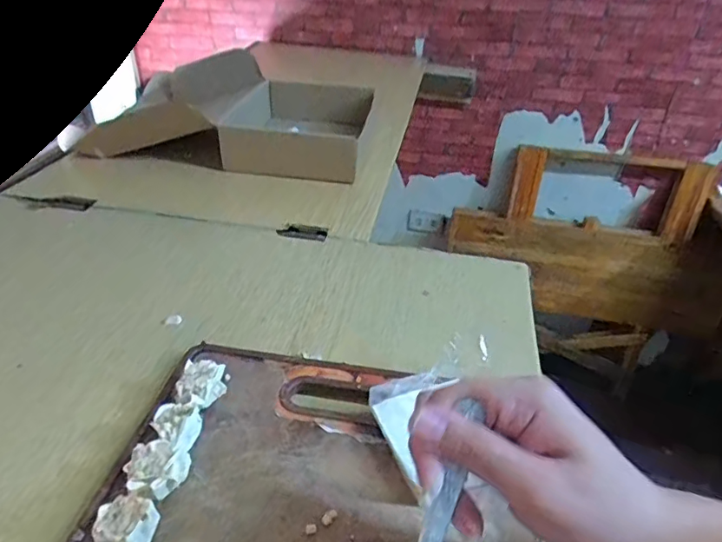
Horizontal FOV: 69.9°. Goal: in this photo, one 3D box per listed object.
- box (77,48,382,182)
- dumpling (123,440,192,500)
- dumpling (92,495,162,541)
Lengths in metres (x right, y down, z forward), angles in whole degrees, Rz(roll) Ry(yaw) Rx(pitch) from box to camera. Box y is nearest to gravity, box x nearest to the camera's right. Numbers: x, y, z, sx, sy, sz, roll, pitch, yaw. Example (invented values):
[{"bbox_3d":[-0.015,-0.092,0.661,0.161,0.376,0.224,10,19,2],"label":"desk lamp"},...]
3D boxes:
[{"bbox_3d":[-0.204,-0.270,0.878,0.425,0.114,0.293,6,33,6],"label":"box"},{"bbox_3d":[-0.134,0.132,0.344,0.038,0.024,0.032,-13,36,-21],"label":"dumpling"},{"bbox_3d":[-0.141,0.154,0.311,0.030,0.024,0.031,0,33,-2],"label":"dumpling"}]

